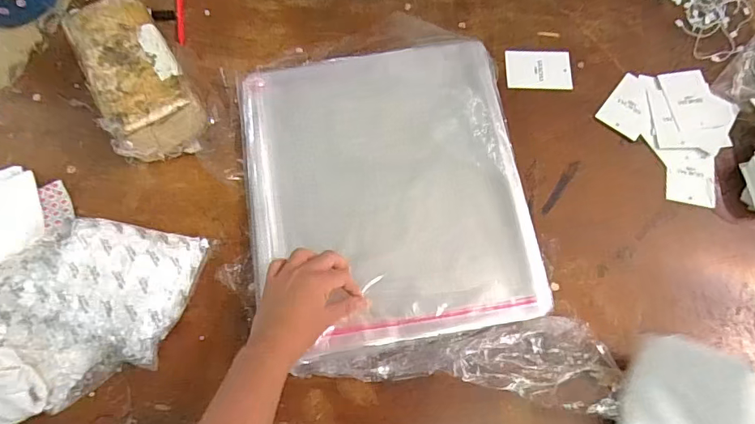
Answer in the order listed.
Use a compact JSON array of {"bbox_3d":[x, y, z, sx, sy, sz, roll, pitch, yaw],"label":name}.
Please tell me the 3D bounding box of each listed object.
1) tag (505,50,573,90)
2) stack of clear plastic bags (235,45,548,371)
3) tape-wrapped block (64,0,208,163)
[{"bbox_3d":[0.227,-0.202,0.655,0.090,0.004,0.062,-1,71,1],"label":"tag"},{"bbox_3d":[0.009,-0.029,0.569,0.326,0.031,0.357,-9,78,1],"label":"stack of clear plastic bags"},{"bbox_3d":[-0.306,-0.169,0.604,0.112,0.088,0.205,-27,73,-8],"label":"tape-wrapped block"}]

